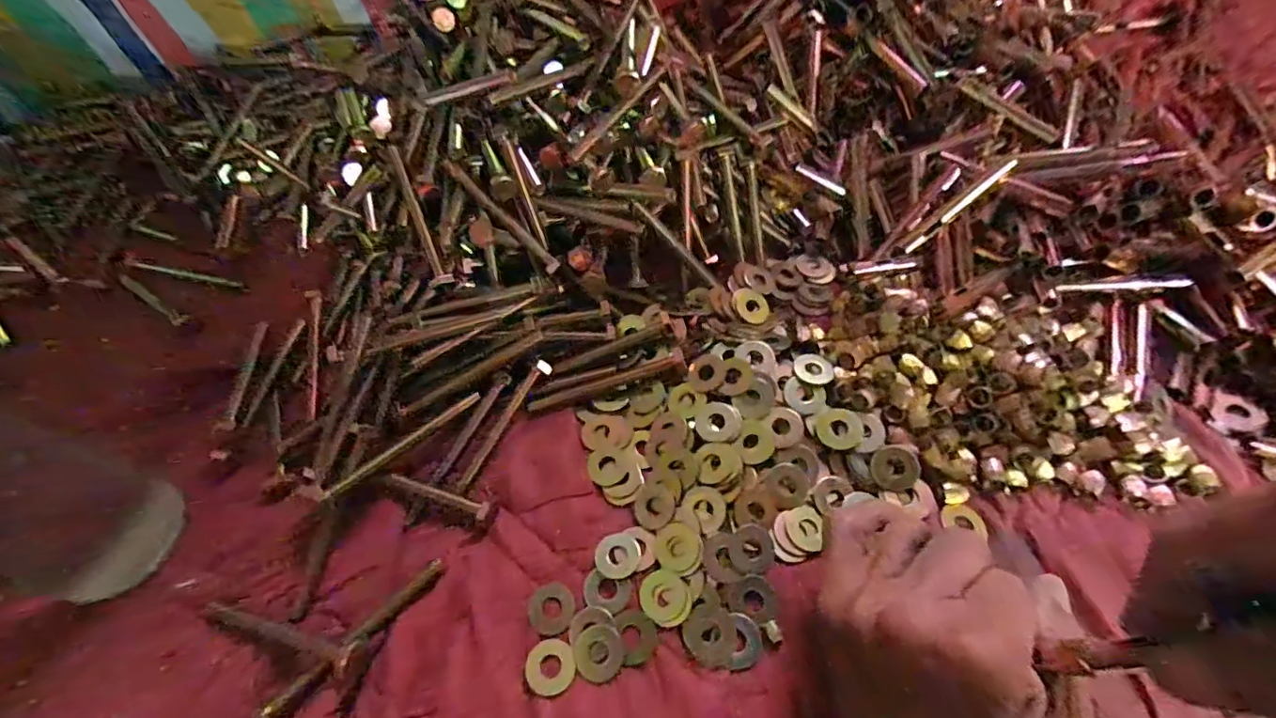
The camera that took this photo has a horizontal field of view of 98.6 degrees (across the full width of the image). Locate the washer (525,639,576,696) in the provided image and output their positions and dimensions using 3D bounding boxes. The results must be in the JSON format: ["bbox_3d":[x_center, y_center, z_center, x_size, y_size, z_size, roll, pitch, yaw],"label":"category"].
[{"bbox_3d":[-0.043,0.150,0.267,0.023,0.004,0.023,-2,56,3],"label":"washer"}]

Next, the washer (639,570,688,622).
[{"bbox_3d":[0.013,0.121,0.282,0.024,0.004,0.023,-2,56,3],"label":"washer"}]

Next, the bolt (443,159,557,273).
[{"bbox_3d":[-0.091,-0.096,0.370,0.103,0.012,0.010,45,70,1],"label":"bolt"}]

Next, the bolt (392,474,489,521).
[{"bbox_3d":[-0.112,0.076,0.311,0.057,0.010,0.009,17,59,15],"label":"bolt"}]

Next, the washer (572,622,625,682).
[{"bbox_3d":[-0.019,0.145,0.271,0.023,0.004,0.024,-2,56,3],"label":"washer"}]

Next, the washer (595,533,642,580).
[{"bbox_3d":[-0.011,0.105,0.294,0.024,0.004,0.023,-2,56,3],"label":"washer"}]

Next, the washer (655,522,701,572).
[{"bbox_3d":[0.021,0.099,0.292,0.024,0.004,0.024,-2,56,3],"label":"washer"}]

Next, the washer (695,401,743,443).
[{"bbox_3d":[0.047,0.036,0.320,0.026,0.004,0.024,-2,56,3],"label":"washer"}]

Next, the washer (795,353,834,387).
[{"bbox_3d":[0.107,0.006,0.333,0.023,0.004,0.022,-2,54,2],"label":"washer"}]

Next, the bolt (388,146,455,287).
[{"bbox_3d":[-0.150,-0.097,0.375,0.014,0.008,0.098,-20,91,-8],"label":"bolt"}]

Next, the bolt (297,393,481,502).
[{"bbox_3d":[-0.139,0.049,0.319,0.012,0.008,0.105,39,54,23],"label":"bolt"}]

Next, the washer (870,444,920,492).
[{"bbox_3d":[0.143,0.060,0.304,0.024,0.005,0.024,-2,56,3],"label":"washer"}]

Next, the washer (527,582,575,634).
[{"bbox_3d":[-0.045,0.128,0.282,0.023,0.004,0.023,15,59,14],"label":"washer"}]

